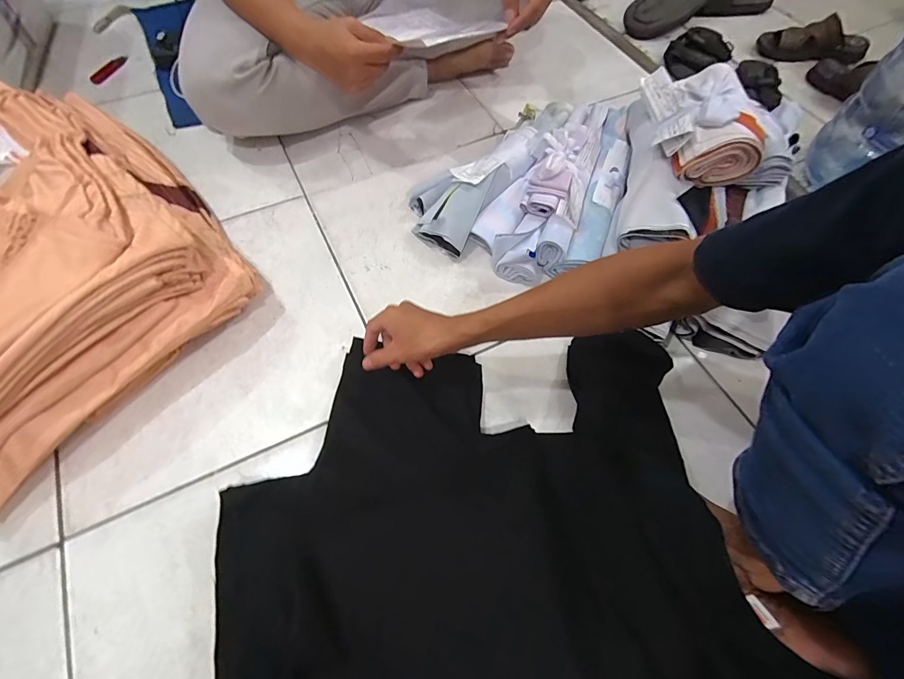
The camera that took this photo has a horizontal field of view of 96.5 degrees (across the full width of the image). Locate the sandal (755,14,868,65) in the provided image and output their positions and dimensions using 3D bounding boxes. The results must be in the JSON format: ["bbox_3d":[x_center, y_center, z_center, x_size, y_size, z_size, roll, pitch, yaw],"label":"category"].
[{"bbox_3d":[0.937,-0.777,1.045,0.241,0.048,0.148,7,63,3],"label":"sandal"}]

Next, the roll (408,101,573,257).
[{"bbox_3d":[0.064,-0.295,0.693,0.134,0.080,0.354,36,68,18],"label":"roll"}]

